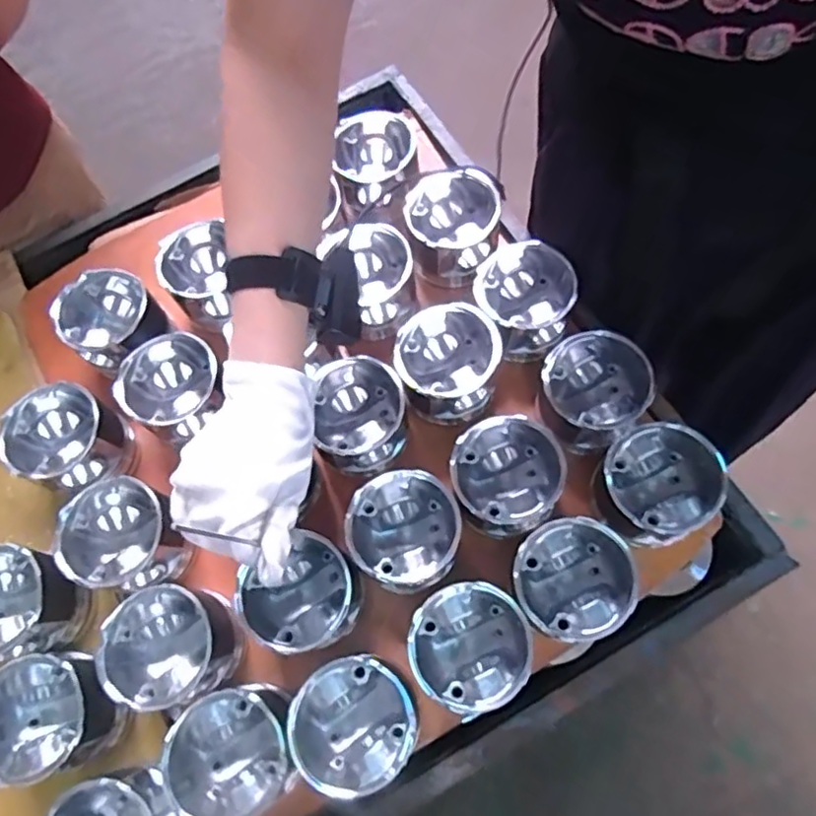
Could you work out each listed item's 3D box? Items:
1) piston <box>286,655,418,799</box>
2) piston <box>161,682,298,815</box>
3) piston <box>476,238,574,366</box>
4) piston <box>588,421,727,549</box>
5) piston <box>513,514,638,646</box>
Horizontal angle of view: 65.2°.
[{"bbox_3d":[-0.043,0.250,0.506,0.093,0.076,0.099,-2,69,5],"label":"piston"},{"bbox_3d":[-0.134,0.274,0.509,0.092,0.092,0.092,-21,68,-2],"label":"piston"},{"bbox_3d":[0.112,-0.107,0.628,0.093,0.081,0.101,-2,69,5],"label":"piston"},{"bbox_3d":[0.216,0.068,0.557,0.096,0.064,0.095,-2,69,5],"label":"piston"},{"bbox_3d":[0.133,0.143,0.528,0.089,0.060,0.094,-1,71,1],"label":"piston"}]

